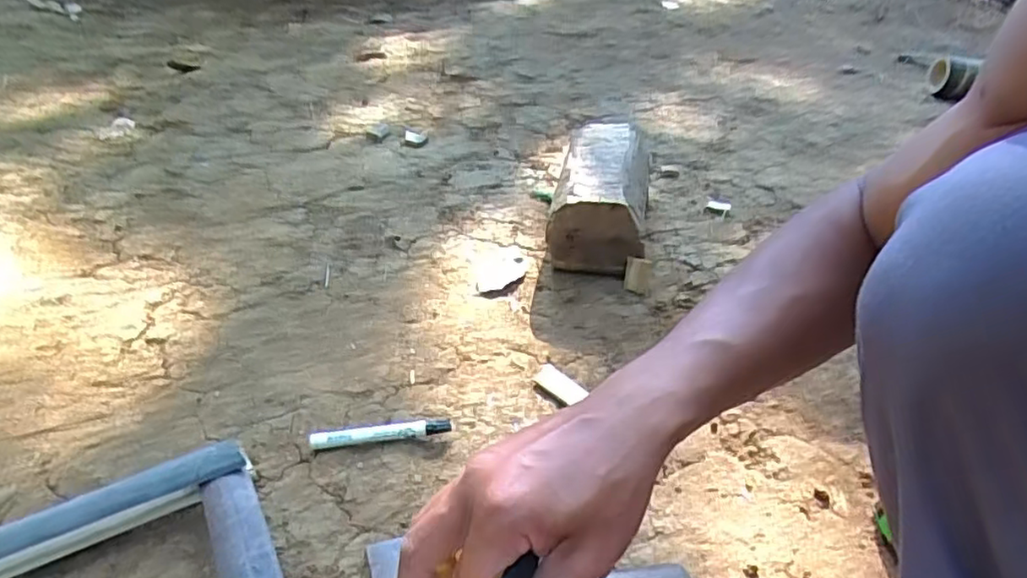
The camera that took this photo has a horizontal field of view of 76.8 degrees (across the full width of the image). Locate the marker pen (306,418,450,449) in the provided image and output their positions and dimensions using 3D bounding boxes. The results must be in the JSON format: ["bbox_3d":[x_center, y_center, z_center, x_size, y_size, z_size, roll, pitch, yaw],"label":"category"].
[{"bbox_3d":[-0.137,0.148,0.669,0.142,0.021,0.019,-3,37,-6],"label":"marker pen"}]

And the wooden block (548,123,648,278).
[{"bbox_3d":[0.133,-0.140,0.976,0.128,0.119,0.283,7,37,8],"label":"wooden block"}]

